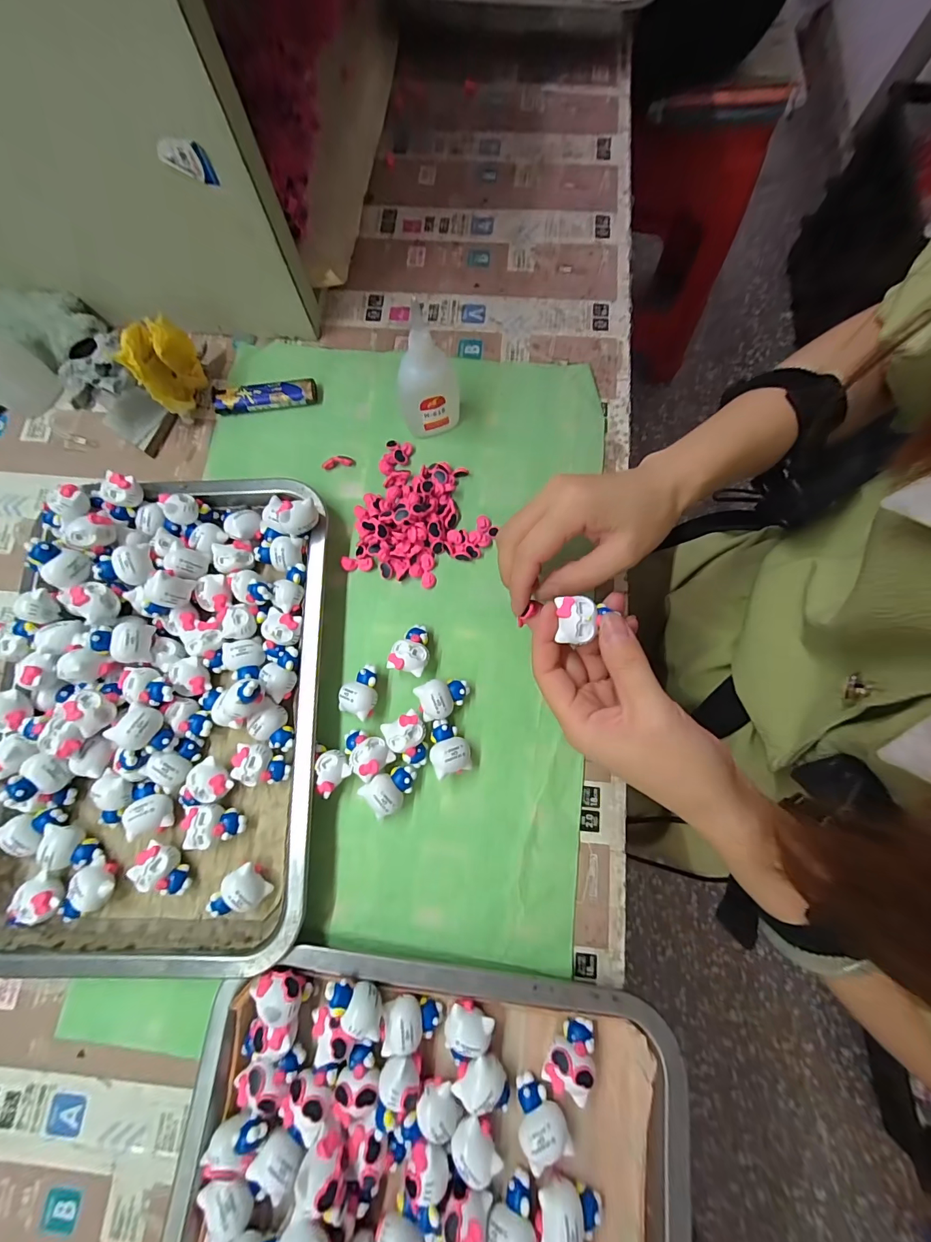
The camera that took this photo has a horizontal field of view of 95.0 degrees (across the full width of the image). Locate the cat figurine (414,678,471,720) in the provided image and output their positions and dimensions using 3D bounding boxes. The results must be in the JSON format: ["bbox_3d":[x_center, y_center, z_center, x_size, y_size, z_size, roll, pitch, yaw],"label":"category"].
[{"bbox_3d":[-0.014,0.050,0.281,0.033,0.021,0.024,-15,77,-2],"label":"cat figurine"}]

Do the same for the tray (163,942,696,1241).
[{"bbox_3d":[-0.023,0.347,0.205,0.262,0.044,0.310,7,78,3],"label":"tray"}]

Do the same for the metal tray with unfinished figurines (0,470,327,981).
[{"bbox_3d":[-0.201,0.051,0.274,0.210,0.049,0.308,-2,77,1],"label":"metal tray with unfinished figurines"}]

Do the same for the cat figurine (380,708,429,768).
[{"bbox_3d":[-0.036,0.077,0.276,0.025,0.019,0.033,-30,78,-5],"label":"cat figurine"}]

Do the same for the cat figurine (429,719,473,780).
[{"bbox_3d":[-0.011,0.081,0.275,0.024,0.023,0.034,-15,77,-2],"label":"cat figurine"}]

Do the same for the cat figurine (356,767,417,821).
[{"bbox_3d":[-0.046,0.105,0.271,0.031,0.024,0.022,-40,79,-7],"label":"cat figurine"}]

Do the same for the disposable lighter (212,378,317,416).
[{"bbox_3d":[-0.159,-0.178,0.338,0.079,0.009,0.020,-7,77,0],"label":"disposable lighter"}]

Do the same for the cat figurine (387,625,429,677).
[{"bbox_3d":[-0.036,0.019,0.289,0.025,0.018,0.033,14,78,5],"label":"cat figurine"}]

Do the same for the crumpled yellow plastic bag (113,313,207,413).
[{"bbox_3d":[-0.216,-0.179,0.312,0.022,0.064,0.053,8,78,4],"label":"crumpled yellow plastic bag"}]

